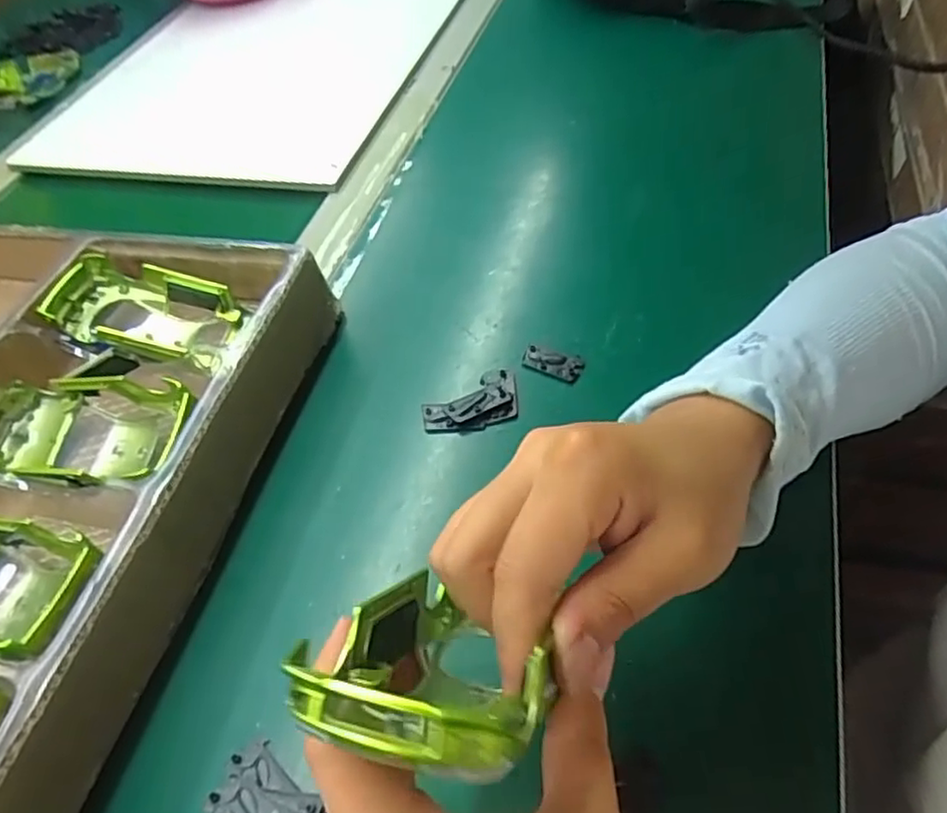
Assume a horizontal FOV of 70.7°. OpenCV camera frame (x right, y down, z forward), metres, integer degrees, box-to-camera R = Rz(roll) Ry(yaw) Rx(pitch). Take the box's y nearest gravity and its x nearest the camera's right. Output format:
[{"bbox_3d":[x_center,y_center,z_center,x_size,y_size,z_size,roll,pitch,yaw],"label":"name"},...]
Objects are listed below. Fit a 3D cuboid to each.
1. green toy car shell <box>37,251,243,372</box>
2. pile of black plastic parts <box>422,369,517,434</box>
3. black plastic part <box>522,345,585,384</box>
[{"bbox_3d":[-0.194,-0.051,0.396,0.100,0.050,0.064,15,56,19],"label":"green toy car shell"},{"bbox_3d":[-0.002,-0.003,0.358,0.052,0.007,0.034,-16,52,-4],"label":"pile of black plastic parts"},{"bbox_3d":[0.044,-0.024,0.370,0.033,0.005,0.016,15,56,19],"label":"black plastic part"}]

